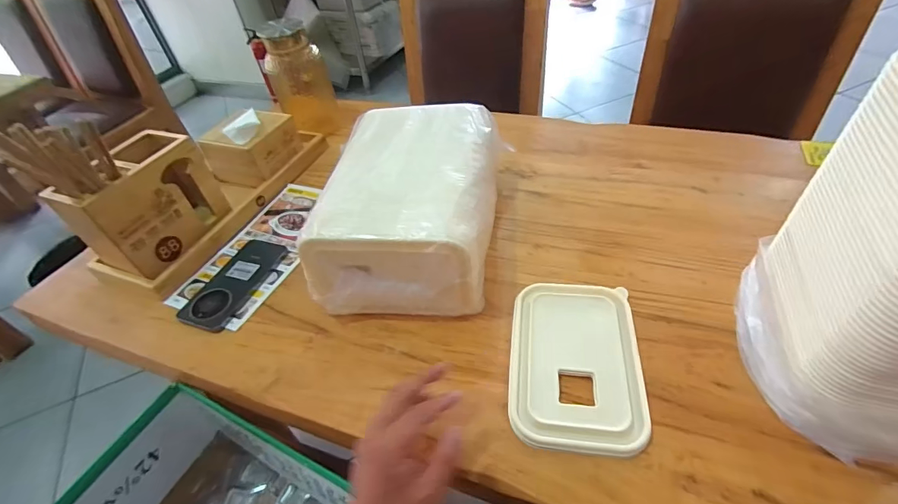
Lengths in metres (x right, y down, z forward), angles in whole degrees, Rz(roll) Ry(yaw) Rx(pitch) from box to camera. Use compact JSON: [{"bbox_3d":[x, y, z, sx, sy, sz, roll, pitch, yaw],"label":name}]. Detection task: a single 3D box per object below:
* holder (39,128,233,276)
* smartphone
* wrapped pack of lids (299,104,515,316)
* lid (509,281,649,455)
[{"bbox_3d":[-0.419,-0.063,0.608,0.088,0.150,0.169,17,50,22],"label":"holder"},{"bbox_3d":[-0.301,0.040,0.594,0.080,0.007,0.157,10,47,16],"label":"smartphone"},{"bbox_3d":[-0.044,-0.068,0.580,0.208,0.142,0.301,1,46,8],"label":"wrapped pack of lids"},{"bbox_3d":[0.137,0.116,0.465,0.134,0.015,0.195,3,46,10],"label":"lid"}]

